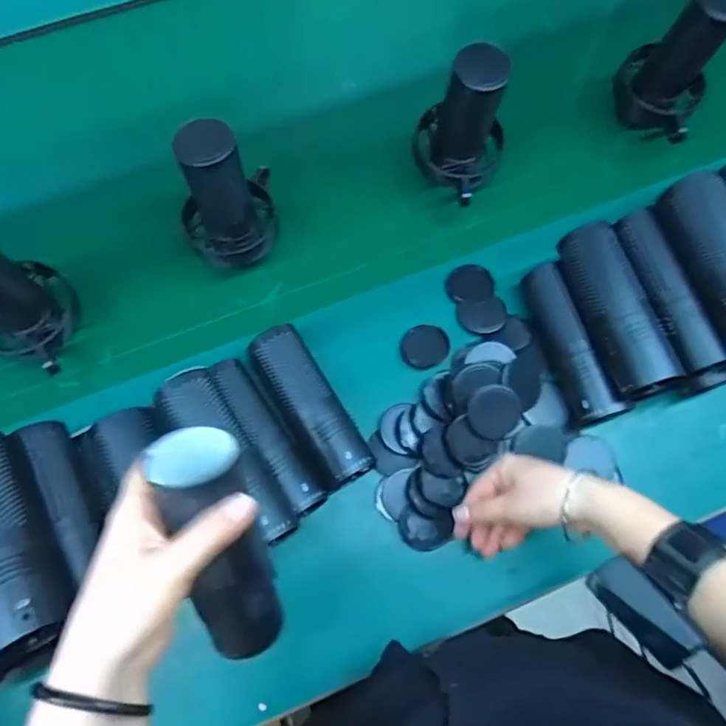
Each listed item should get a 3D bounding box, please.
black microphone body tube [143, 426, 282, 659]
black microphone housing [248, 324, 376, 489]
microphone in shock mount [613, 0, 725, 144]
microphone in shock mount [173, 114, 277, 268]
[{"bbox_3d":[-0.089,0.122,0.378,0.053,0.159,0.050,-10,29,-4],"label":"black microphone body tube"},{"bbox_3d":[-0.052,0.042,0.570,0.053,0.049,0.164,-30,75,-10],"label":"black microphone housing"},{"bbox_3d":[0.339,-0.323,0.647,0.095,0.164,0.078,30,74,9],"label":"microphone in shock mount"},{"bbox_3d":[-0.141,-0.175,0.578,0.095,0.148,0.092,-18,73,-7],"label":"microphone in shock mount"}]

